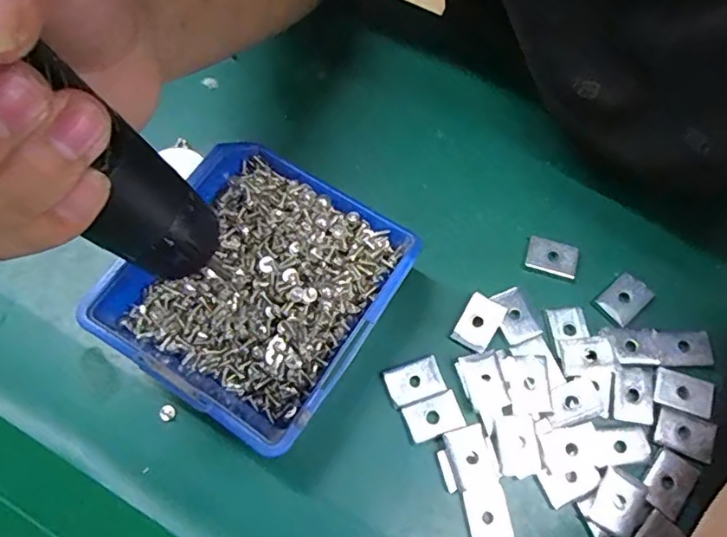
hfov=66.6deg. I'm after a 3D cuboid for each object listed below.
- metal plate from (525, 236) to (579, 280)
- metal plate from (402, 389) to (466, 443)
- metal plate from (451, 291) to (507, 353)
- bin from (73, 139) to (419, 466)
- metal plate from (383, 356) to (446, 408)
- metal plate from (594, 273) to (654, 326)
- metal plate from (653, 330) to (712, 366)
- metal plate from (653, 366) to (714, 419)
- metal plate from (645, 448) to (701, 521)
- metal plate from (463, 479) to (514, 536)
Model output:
[{"bbox_3d":[0.106,-0.006,0.310,0.028,0.004,0.019,16,74,6],"label":"metal plate"},{"bbox_3d":[0.035,0.074,0.277,0.027,0.004,0.019,-17,70,-7],"label":"metal plate"},{"bbox_3d":[0.061,0.029,0.293,0.019,0.004,0.028,29,86,13],"label":"metal plate"},{"bbox_3d":[-0.050,0.012,0.276,0.117,0.060,0.120,32,72,11],"label":"bin"},{"bbox_3d":[0.026,0.058,0.287,0.028,0.006,0.020,-19,70,-7],"label":"metal plate"},{"bbox_3d":[0.142,0.016,0.302,0.026,0.007,0.020,-37,74,-13],"label":"metal plate"},{"bbox_3d":[0.169,0.041,0.290,0.031,0.004,0.019,-1,69,-1],"label":"metal plate"},{"bbox_3d":[0.163,0.062,0.281,0.027,0.004,0.019,20,70,7],"label":"metal plate"},{"bbox_3d":[0.148,0.103,0.265,0.019,0.004,0.027,35,73,12],"label":"metal plate"},{"bbox_3d":[0.058,0.118,0.262,0.019,0.007,0.029,-11,70,-5],"label":"metal plate"}]

